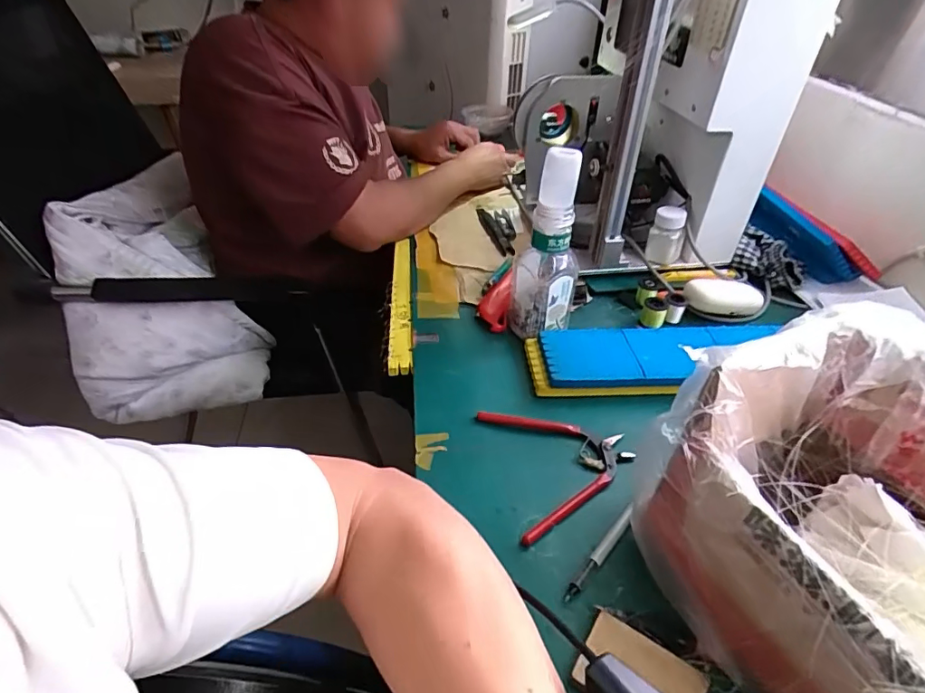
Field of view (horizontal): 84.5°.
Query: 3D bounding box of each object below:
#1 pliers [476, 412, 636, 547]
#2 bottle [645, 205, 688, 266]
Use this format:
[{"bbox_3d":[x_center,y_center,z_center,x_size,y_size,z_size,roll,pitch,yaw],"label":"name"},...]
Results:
[{"bbox_3d":[0.091,0.100,0.451,0.123,0.010,0.131,-10,41,-10],"label":"pliers"},{"bbox_3d":[0.269,-0.144,0.675,0.044,0.072,0.039,18,43,19],"label":"bottle"}]

